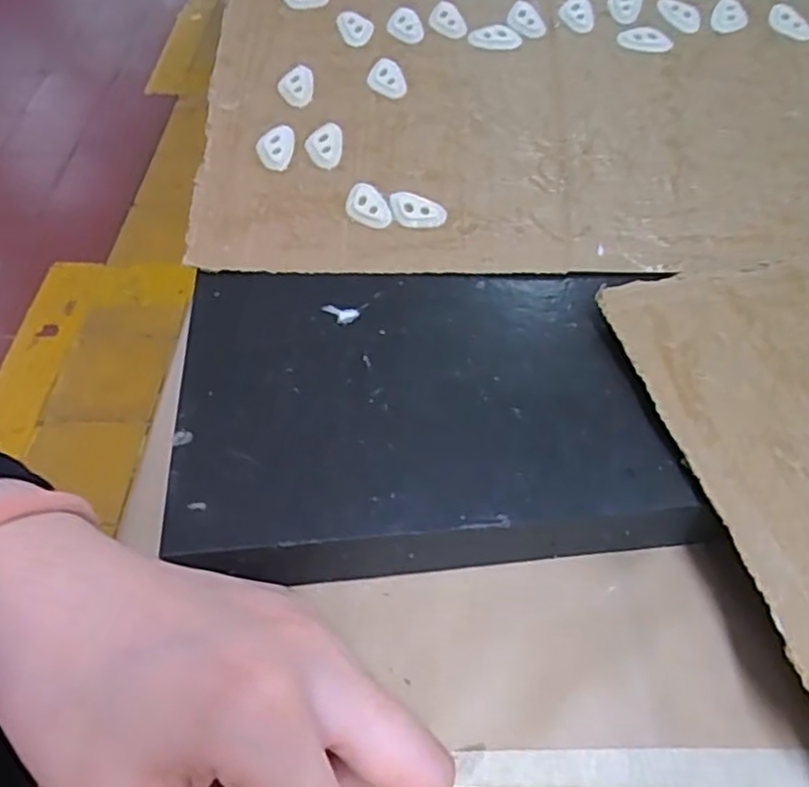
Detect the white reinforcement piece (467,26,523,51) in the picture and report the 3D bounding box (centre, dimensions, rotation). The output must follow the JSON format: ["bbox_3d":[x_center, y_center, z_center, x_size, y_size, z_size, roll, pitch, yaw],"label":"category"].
[{"bbox_3d":[0.045,-0.180,0.358,0.026,0.010,0.007,6,55,7],"label":"white reinforcement piece"}]

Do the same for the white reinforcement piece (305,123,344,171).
[{"bbox_3d":[-0.037,-0.116,0.333,0.017,0.004,0.023,12,78,2],"label":"white reinforcement piece"}]

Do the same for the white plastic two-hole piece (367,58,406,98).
[{"bbox_3d":[-0.009,-0.155,0.351,0.017,0.007,0.024,-10,55,-4],"label":"white plastic two-hole piece"}]

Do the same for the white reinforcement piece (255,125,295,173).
[{"bbox_3d":[-0.060,-0.115,0.333,0.017,0.004,0.023,11,77,6],"label":"white reinforcement piece"}]

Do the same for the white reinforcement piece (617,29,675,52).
[{"bbox_3d":[0.119,-0.175,0.353,0.026,0.008,0.008,11,56,10],"label":"white reinforcement piece"}]

